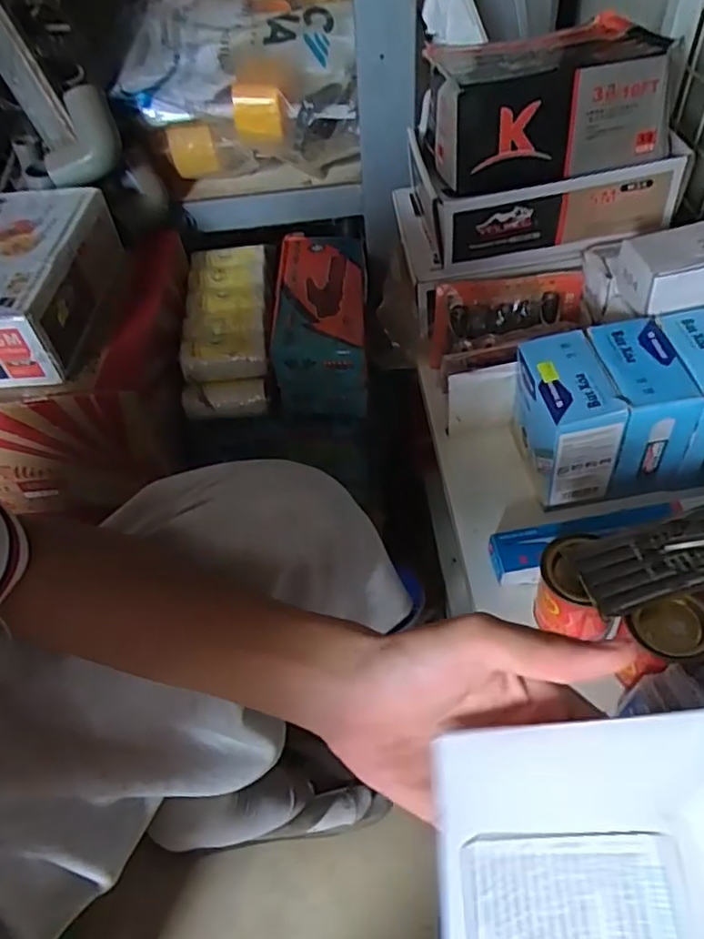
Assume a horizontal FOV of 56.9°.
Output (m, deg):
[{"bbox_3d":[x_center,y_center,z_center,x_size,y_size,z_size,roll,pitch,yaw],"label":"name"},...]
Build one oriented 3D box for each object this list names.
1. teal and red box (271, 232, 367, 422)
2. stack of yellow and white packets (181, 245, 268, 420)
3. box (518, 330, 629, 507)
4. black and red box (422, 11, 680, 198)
[{"bbox_3d":[-0.036,-0.181,0.761,0.098,0.078,0.280,-4,49,1],"label":"teal and red box"},{"bbox_3d":[-0.143,-0.166,0.757,0.092,0.068,0.225,-5,49,0],"label":"stack of yellow and white packets"},{"bbox_3d":[0.170,-0.040,0.527,0.063,0.102,0.095,-7,49,-2],"label":"box"},{"bbox_3d":[0.180,-0.340,0.599,0.209,0.086,0.169,-6,49,-1],"label":"black and red box"}]

